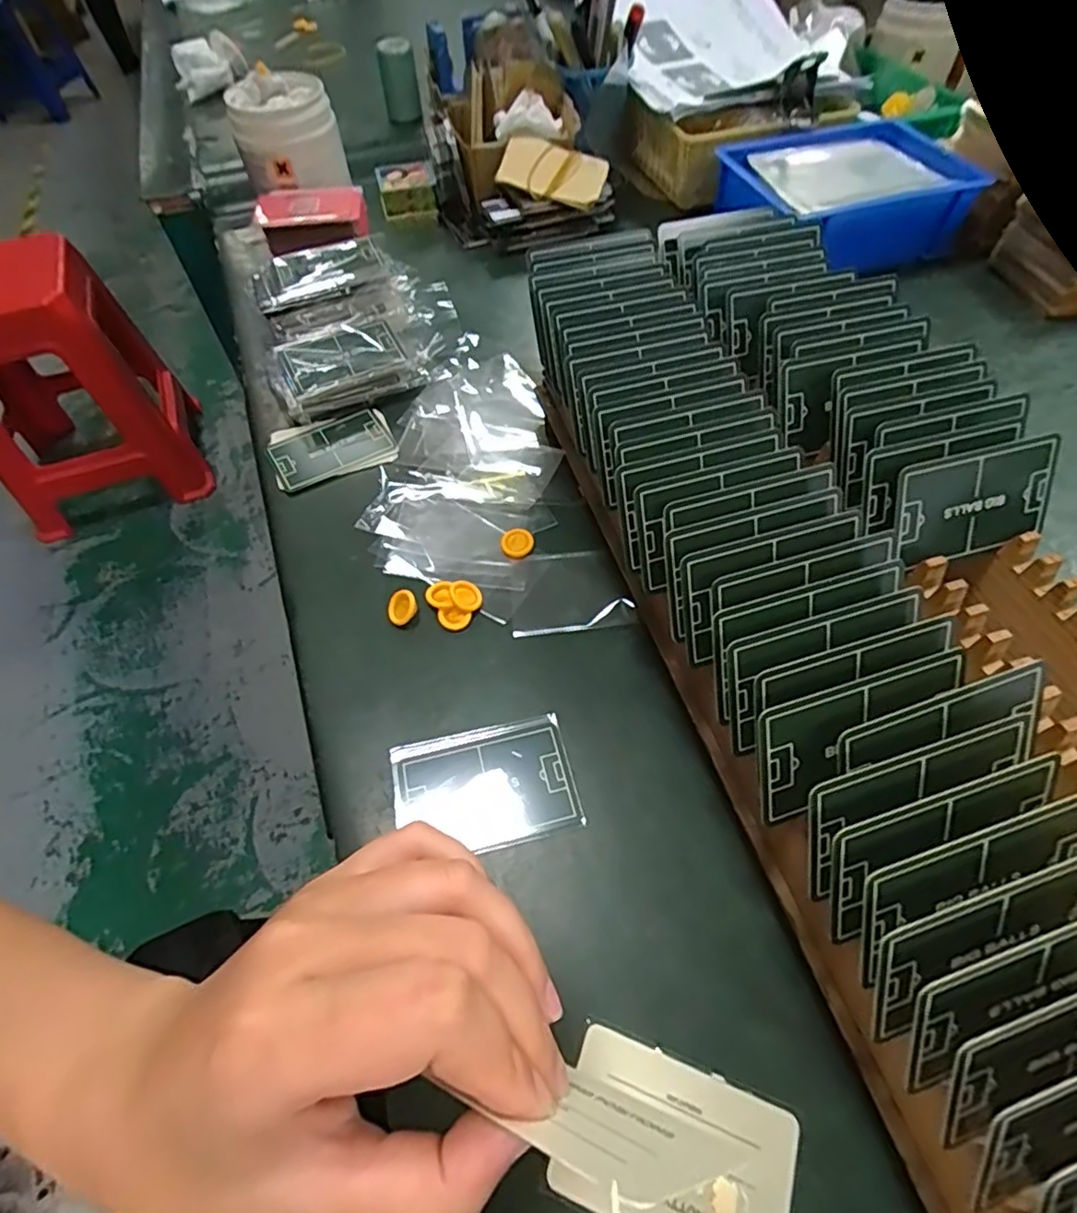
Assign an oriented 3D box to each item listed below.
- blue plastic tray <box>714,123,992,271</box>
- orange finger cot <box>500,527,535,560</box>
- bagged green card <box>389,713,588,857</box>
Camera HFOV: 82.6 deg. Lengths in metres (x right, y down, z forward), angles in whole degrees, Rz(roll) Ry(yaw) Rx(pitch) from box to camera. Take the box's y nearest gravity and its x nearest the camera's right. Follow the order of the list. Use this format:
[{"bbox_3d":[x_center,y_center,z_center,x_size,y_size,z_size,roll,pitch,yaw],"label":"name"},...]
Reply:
[{"bbox_3d":[0.281,-0.379,0.567,0.206,0.056,0.157,-16,58,-8],"label":"blue plastic tray"},{"bbox_3d":[-0.013,-0.041,0.390,0.021,0.005,0.021,-8,57,-3],"label":"orange finger cot"},{"bbox_3d":[-0.027,0.090,0.307,0.087,0.004,0.061,-12,57,-6],"label":"bagged green card"}]

